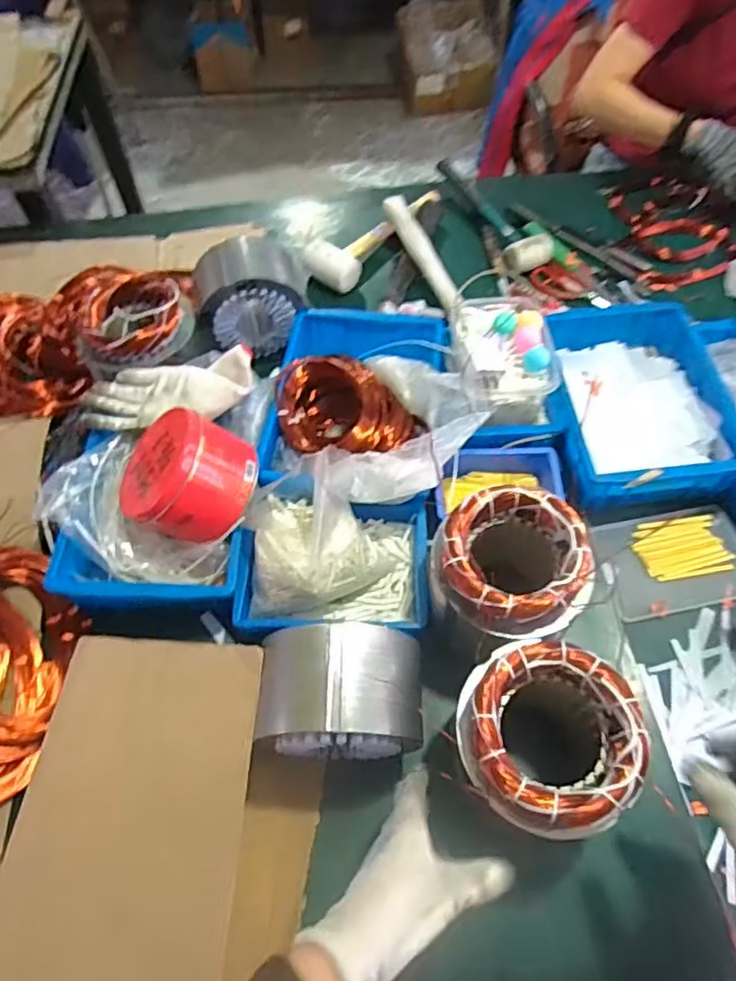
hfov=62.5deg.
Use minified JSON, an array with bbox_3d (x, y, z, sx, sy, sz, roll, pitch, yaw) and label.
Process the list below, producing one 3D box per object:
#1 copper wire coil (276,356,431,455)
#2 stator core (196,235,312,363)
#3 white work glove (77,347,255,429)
[{"bbox_3d":[-0.027,-0.092,0.755,0.159,0.079,0.157,0,59,1],"label":"copper wire coil"},{"bbox_3d":[-0.165,-0.276,0.868,0.145,0.123,0.136,-11,59,-5],"label":"stator core"},{"bbox_3d":[-0.238,-0.120,0.714,0.208,0.053,0.080,-4,59,-1],"label":"white work glove"}]

